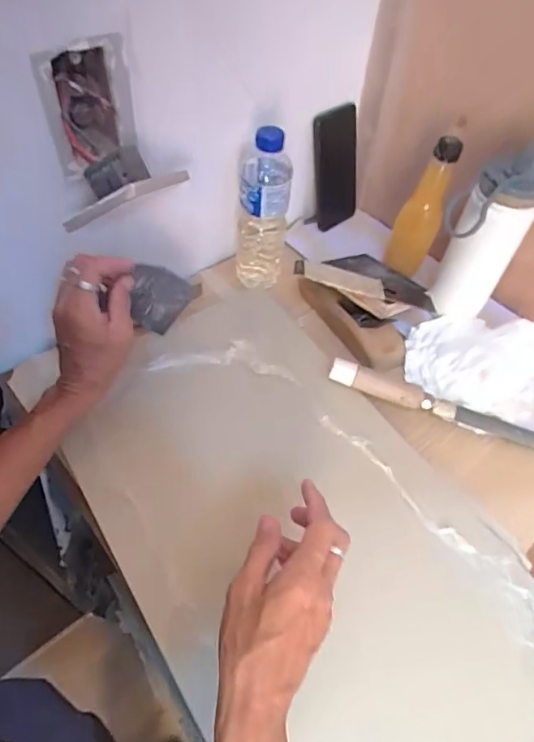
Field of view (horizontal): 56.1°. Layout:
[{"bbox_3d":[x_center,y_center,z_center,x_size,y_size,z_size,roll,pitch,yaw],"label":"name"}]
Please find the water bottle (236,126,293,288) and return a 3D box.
[{"bbox_3d":[-0.006,-0.213,0.666,0.068,0.208,0.082,8,52,2],"label":"water bottle"}]

